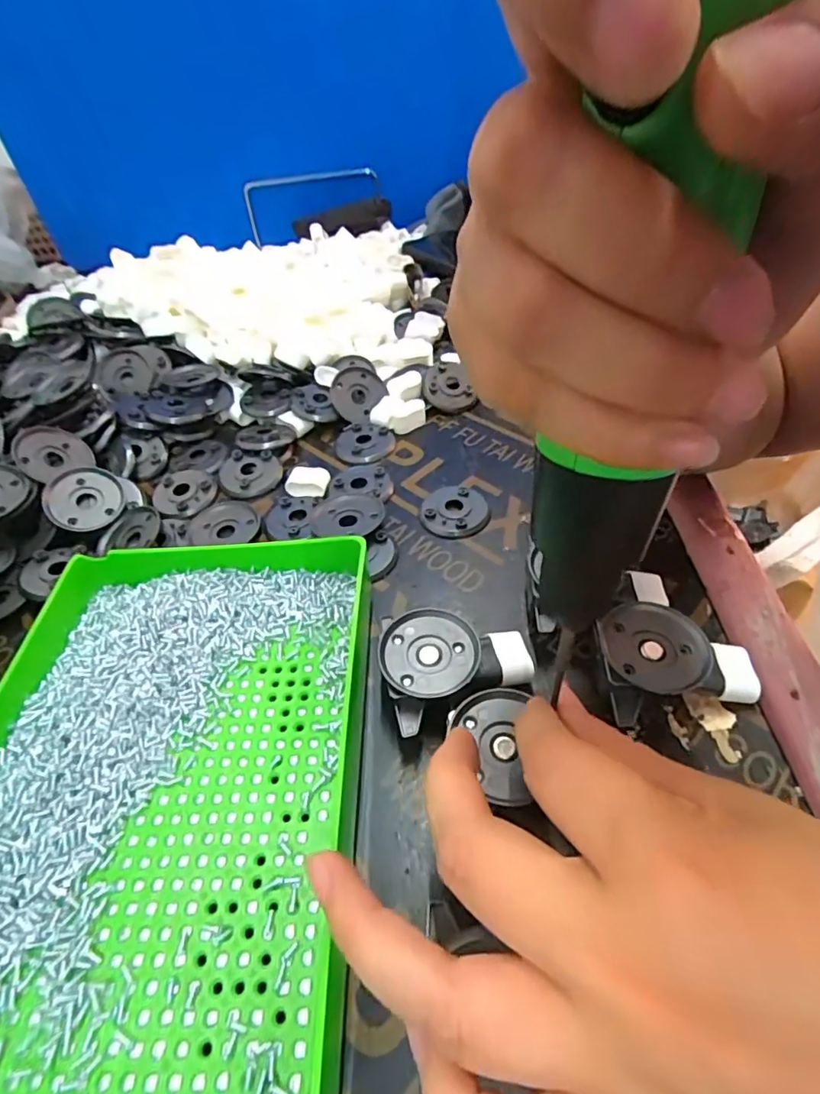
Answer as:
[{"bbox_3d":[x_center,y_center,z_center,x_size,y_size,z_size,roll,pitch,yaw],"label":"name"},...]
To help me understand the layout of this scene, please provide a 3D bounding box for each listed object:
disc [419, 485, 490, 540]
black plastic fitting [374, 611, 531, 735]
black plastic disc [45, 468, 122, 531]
[{"bbox_3d":[0.026,-0.021,0.319,0.039,0.008,0.042,-3,47,3],"label":"disc"},{"bbox_3d":[0.019,0.051,0.239,0.065,0.031,0.046,-18,48,-11],"label":"black plastic fitting"},{"bbox_3d":[-0.196,-0.029,0.323,0.040,0.004,0.040,-8,73,-30],"label":"black plastic disc"}]

